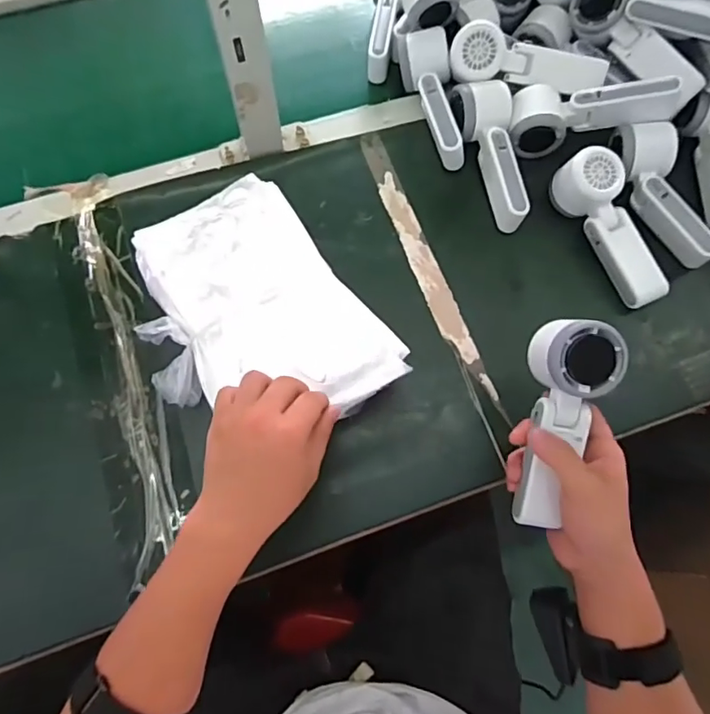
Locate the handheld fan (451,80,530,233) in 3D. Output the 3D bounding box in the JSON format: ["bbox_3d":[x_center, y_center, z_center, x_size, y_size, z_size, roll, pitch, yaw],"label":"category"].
[{"bbox_3d":[0.145,-0.214,0.566,0.058,0.050,0.162,-6,72,-4],"label":"handheld fan"}]

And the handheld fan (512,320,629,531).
[{"bbox_3d":[0.163,0.053,0.420,0.057,0.043,0.165,11,100,2],"label":"handheld fan"}]

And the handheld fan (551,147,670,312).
[{"bbox_3d":[0.267,-0.132,0.537,0.051,0.059,0.160,-25,75,-9],"label":"handheld fan"}]

